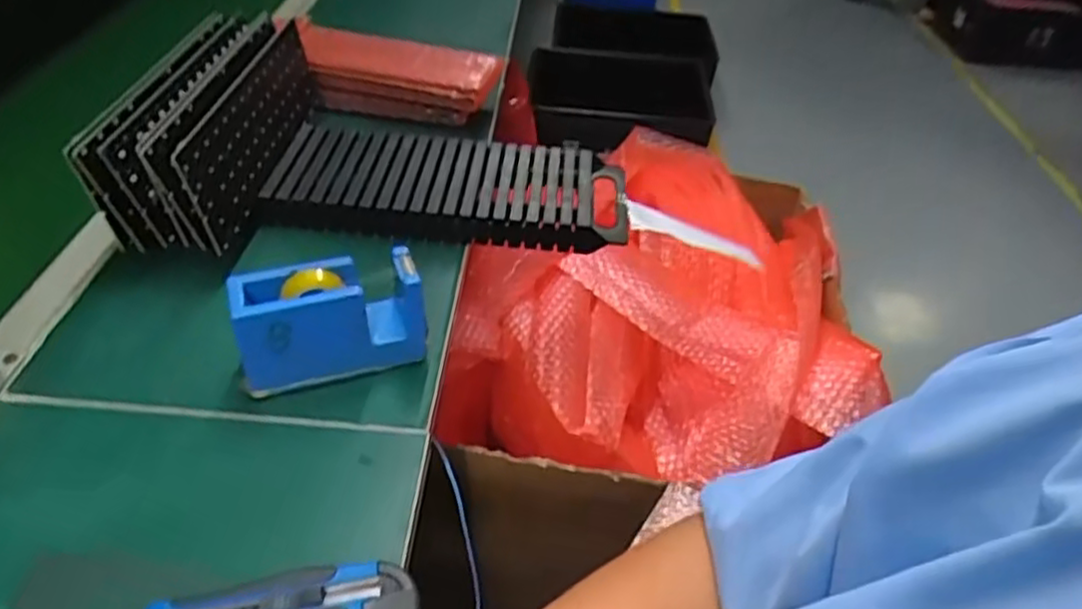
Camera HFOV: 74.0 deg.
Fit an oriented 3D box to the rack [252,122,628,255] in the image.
[{"bbox_3d":[-0.083,-0.115,0.696,0.332,0.030,0.158,6,42,1],"label":"rack"}]

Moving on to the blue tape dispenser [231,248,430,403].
[{"bbox_3d":[-0.150,0.012,0.517,0.125,0.077,0.053,-11,44,-17],"label":"blue tape dispenser"}]

